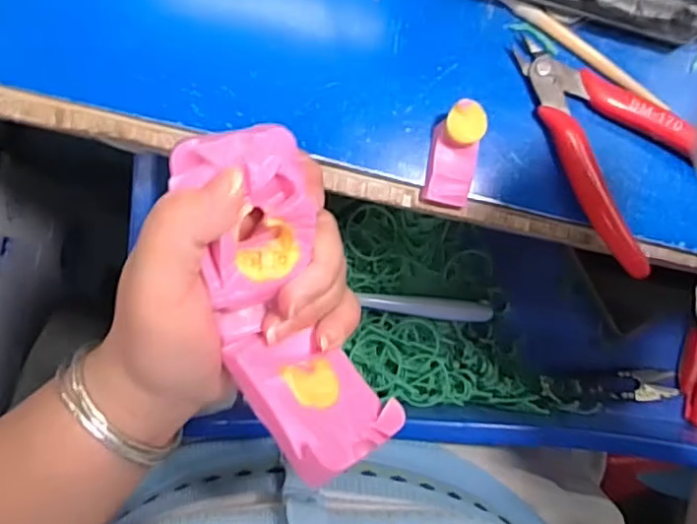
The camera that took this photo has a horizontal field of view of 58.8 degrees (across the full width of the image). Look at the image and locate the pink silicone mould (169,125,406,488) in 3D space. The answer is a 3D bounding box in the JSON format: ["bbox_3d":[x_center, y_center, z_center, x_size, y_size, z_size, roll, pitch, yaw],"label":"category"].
[{"bbox_3d":[-0.023,0.014,0.231,0.053,0.047,0.127,-17,102,-6],"label":"pink silicone mould"}]

